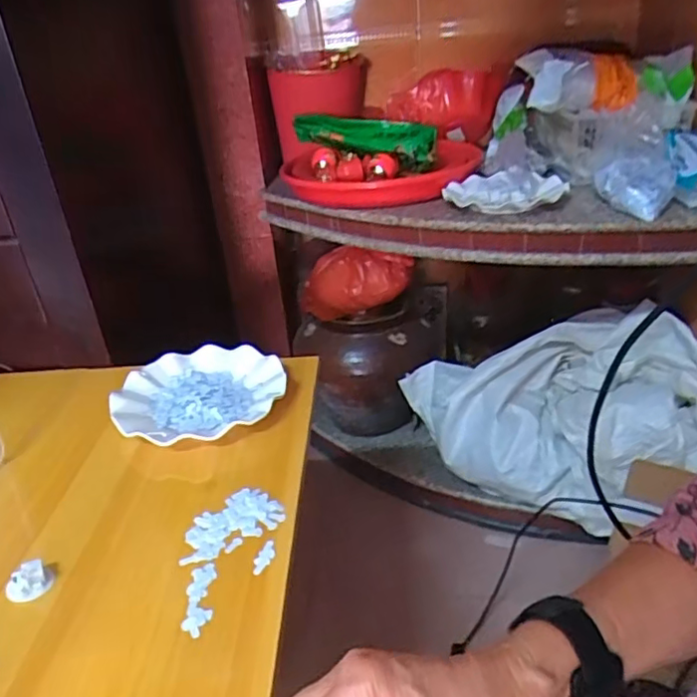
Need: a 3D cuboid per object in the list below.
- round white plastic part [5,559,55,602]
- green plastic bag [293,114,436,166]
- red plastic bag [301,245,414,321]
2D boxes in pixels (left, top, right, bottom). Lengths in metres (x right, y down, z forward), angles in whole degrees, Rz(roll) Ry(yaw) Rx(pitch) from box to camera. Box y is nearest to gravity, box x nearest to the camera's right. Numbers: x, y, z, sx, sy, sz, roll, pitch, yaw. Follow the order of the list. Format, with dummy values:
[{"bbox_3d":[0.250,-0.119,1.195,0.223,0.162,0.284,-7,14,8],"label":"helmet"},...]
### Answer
[{"bbox_3d":[-0.247,0.178,0.473,0.033,0.020,0.033,-4,29,2],"label":"round white plastic part"},{"bbox_3d":[0.029,-0.378,1.089,0.260,0.064,0.059,16,35,34],"label":"green plastic bag"},{"bbox_3d":[0.012,-0.127,1.192,0.223,0.122,0.080,-3,29,4],"label":"red plastic bag"}]

